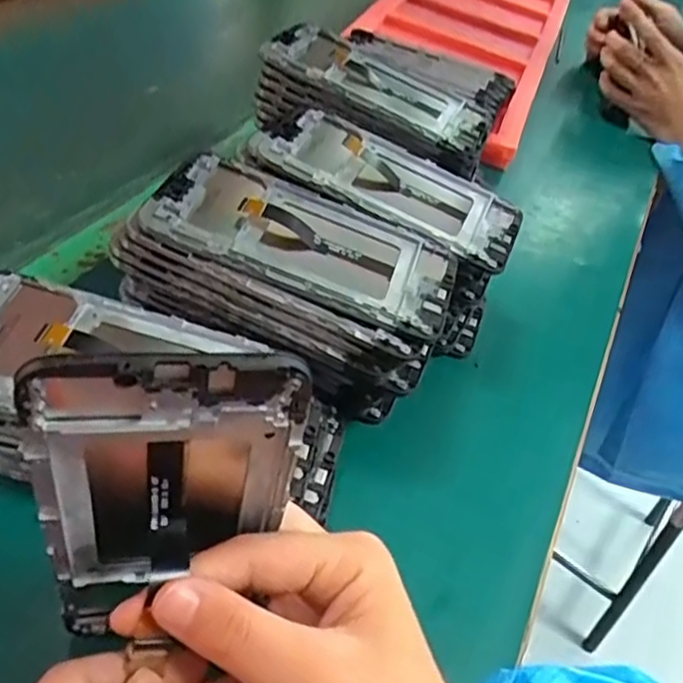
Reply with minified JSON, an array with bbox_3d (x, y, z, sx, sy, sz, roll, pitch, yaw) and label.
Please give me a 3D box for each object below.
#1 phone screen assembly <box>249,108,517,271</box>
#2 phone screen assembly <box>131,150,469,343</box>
[{"bbox_3d":[0.031,-0.098,0.405,0.160,0.012,0.075,26,43,2],"label":"phone screen assembly"},{"bbox_3d":[-0.017,-0.053,0.349,0.156,0.010,0.075,21,45,-2],"label":"phone screen assembly"}]

